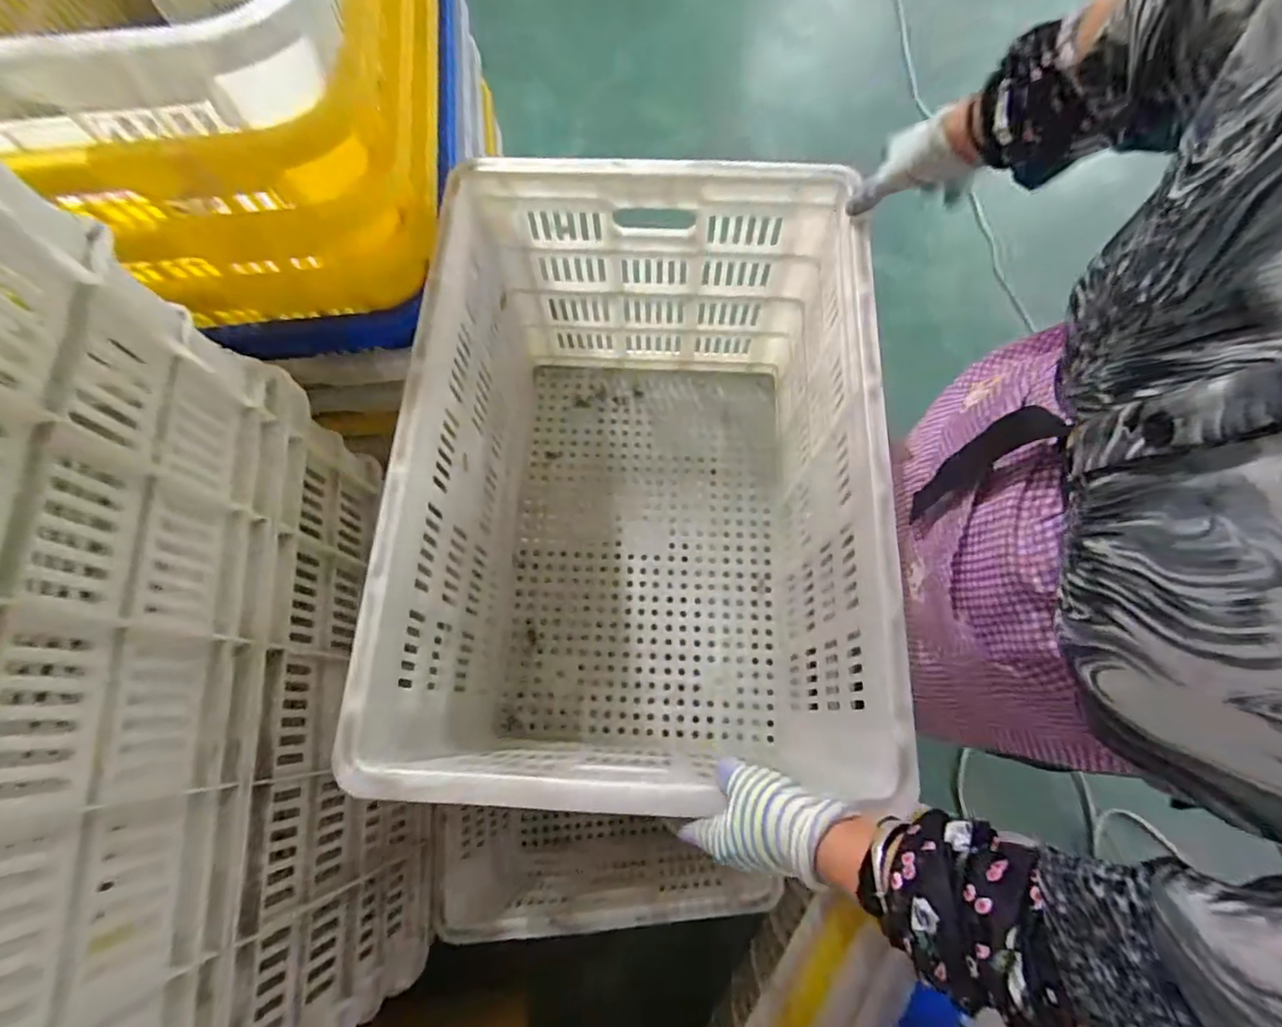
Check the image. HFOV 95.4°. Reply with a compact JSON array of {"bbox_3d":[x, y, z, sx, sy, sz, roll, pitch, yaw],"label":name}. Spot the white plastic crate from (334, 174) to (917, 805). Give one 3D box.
[{"bbox_3d":[-0.005,-0.037,0.765,0.475,0.468,0.686,2,77,0],"label":"white plastic crate"}]

